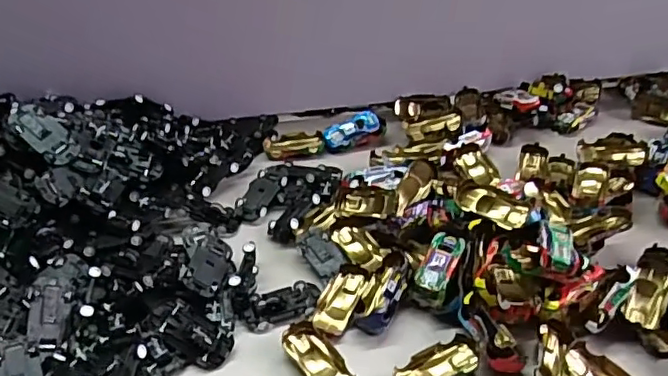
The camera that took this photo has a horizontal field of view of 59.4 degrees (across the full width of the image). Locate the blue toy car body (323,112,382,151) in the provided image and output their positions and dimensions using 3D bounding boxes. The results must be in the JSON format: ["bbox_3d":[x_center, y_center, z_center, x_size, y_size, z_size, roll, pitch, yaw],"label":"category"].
[{"bbox_3d":[0.019,-0.062,0.632,0.063,0.019,0.025,-29,49,-8],"label":"blue toy car body"}]

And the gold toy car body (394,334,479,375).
[{"bbox_3d":[0.073,0.127,0.414,0.065,0.018,0.029,-20,43,-21],"label":"gold toy car body"}]

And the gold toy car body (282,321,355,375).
[{"bbox_3d":[-0.011,0.126,0.425,0.030,0.014,0.065,-27,46,-27],"label":"gold toy car body"}]

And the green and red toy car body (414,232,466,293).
[{"bbox_3d":[0.085,0.061,0.472,0.025,0.016,0.060,18,44,22],"label":"green and red toy car body"}]

